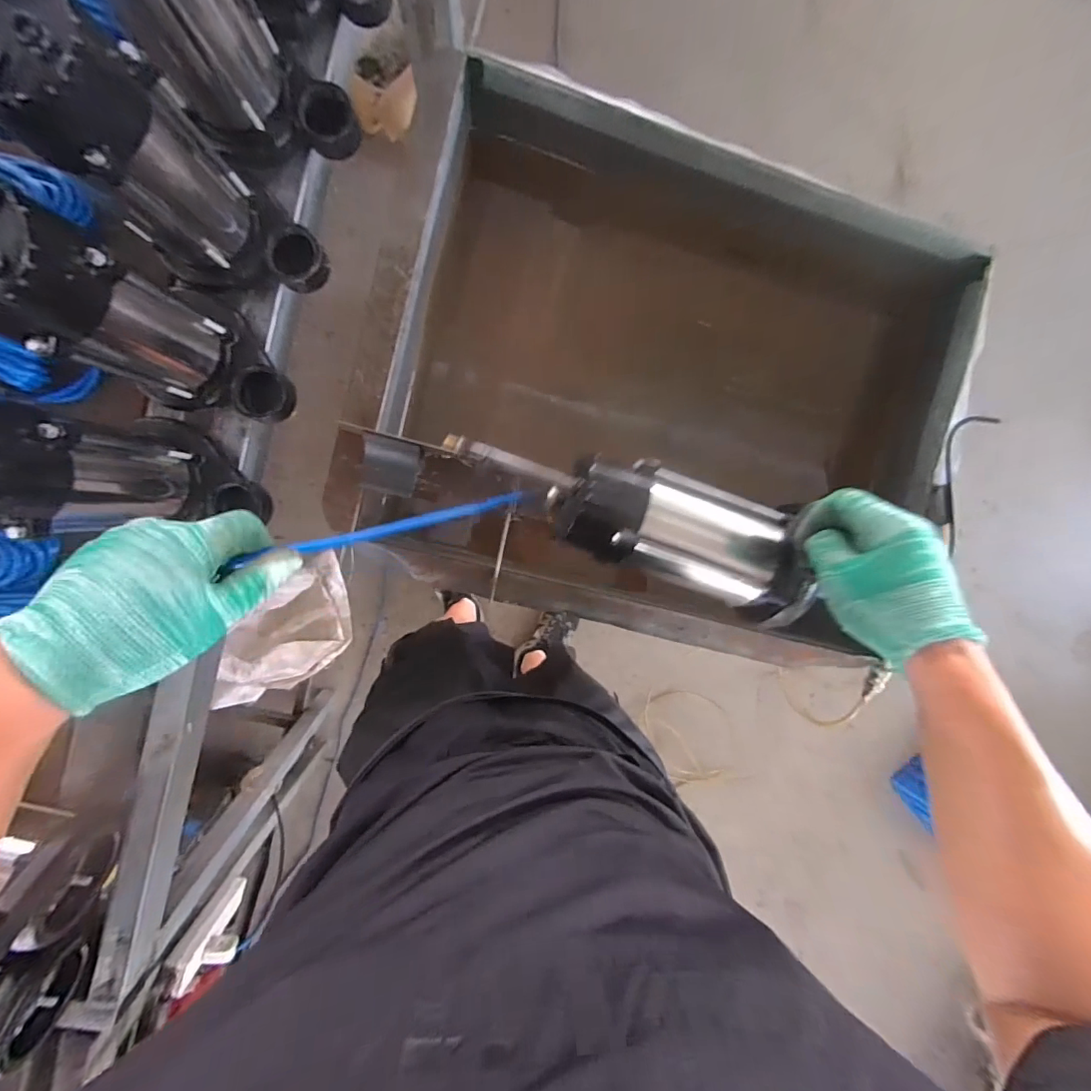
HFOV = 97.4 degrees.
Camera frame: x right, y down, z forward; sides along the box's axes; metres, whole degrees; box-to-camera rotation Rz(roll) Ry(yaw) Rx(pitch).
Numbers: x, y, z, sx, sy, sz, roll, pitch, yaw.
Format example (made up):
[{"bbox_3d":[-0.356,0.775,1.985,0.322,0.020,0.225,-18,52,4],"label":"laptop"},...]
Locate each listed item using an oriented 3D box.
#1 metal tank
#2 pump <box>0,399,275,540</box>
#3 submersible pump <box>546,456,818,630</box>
[{"bbox_3d":[0.164,-0.209,0.724,0.723,0.322,0.634,17,92,-7],"label":"metal tank"},{"bbox_3d":[-0.360,-0.064,0.401,0.148,0.225,0.110,2,94,-7],"label":"pump"},{"bbox_3d":[0.129,-0.013,0.462,0.237,0.098,0.090,22,91,-7],"label":"submersible pump"}]

